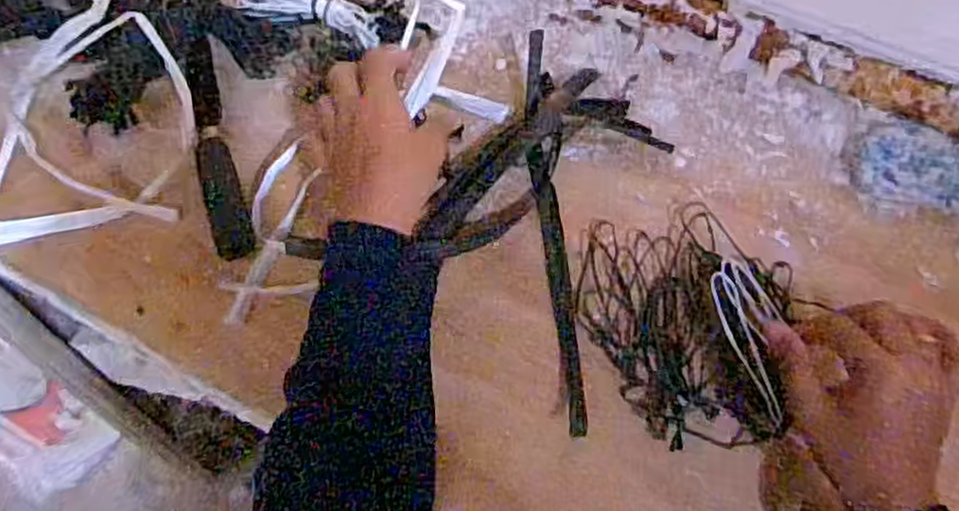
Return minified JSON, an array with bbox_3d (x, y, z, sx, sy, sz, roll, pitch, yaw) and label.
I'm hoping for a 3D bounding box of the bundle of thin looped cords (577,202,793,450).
[{"bbox_3d":[0.134,0.036,0.484,0.137,0.032,0.165,16,61,6],"label":"bundle of thin looped cords"}]

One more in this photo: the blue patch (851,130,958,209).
[{"bbox_3d":[0.336,-0.066,0.561,0.089,0.017,0.059,12,60,4],"label":"blue patch"}]

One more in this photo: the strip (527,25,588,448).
[{"bbox_3d":[0.053,-0.029,0.517,0.016,0.044,0.302,-3,60,-5],"label":"strip"}]

